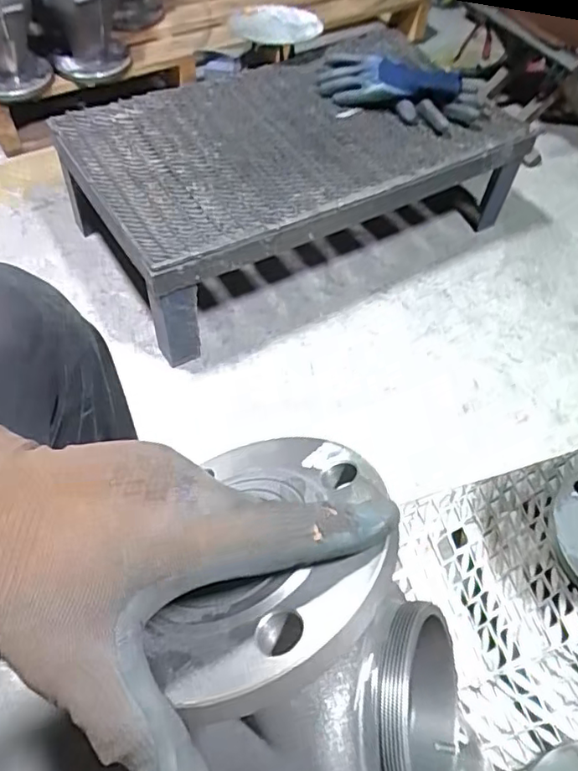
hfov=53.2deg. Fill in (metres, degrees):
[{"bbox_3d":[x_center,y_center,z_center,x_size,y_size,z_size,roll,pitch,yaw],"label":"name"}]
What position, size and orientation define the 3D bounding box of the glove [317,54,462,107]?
[{"bbox_3d":[0.171,-0.521,0.977,0.237,0.048,0.100,-7,56,-8],"label":"glove"}]

